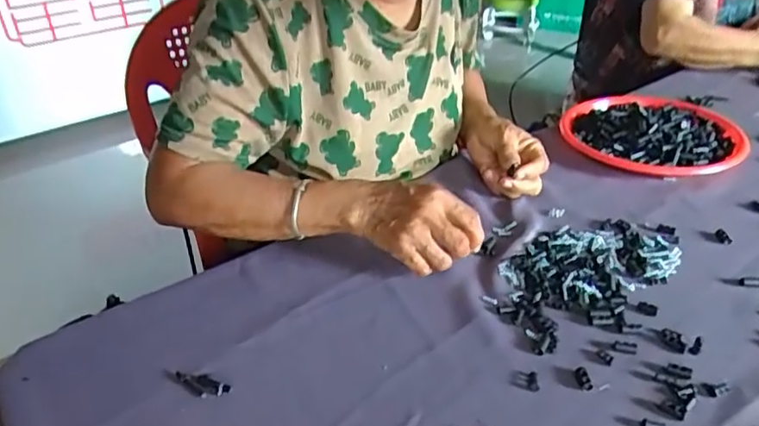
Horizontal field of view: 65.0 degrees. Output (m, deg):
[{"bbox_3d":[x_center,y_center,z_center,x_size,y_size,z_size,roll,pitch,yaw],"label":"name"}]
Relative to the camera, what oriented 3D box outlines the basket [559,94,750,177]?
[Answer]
[{"bbox_3d":[0.370,-0.112,0.806,0.226,0.039,0.208,11,34,19],"label":"basket"}]

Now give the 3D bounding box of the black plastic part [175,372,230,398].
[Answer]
[{"bbox_3d":[-0.142,0.135,0.474,0.051,0.005,0.018,15,36,25],"label":"black plastic part"}]

